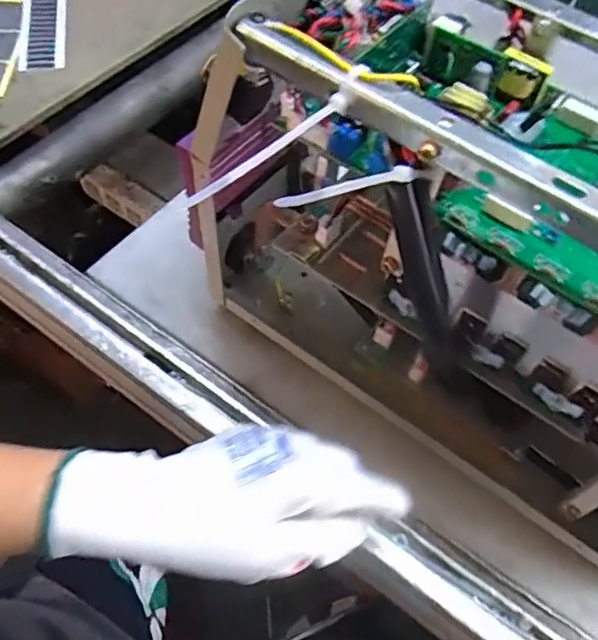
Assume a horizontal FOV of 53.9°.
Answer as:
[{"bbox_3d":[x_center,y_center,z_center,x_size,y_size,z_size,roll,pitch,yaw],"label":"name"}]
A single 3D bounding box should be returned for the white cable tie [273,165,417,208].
[{"bbox_3d":[0.020,-0.050,0.224,0.007,0.006,0.086,40,40,21],"label":"white cable tie"}]

